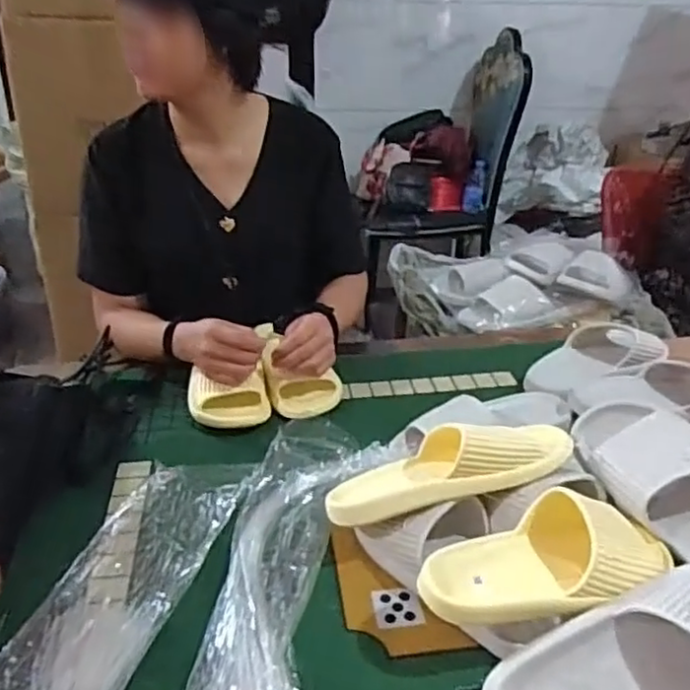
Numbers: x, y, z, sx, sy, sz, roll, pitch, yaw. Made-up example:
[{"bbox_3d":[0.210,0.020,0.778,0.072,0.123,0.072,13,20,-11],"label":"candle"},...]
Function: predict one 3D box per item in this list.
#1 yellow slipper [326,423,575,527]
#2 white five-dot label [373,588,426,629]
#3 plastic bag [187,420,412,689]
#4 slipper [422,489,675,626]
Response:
[{"bbox_3d":[0.102,0.116,0.693,0.260,0.063,0.100,-17,29,-1],"label":"yellow slipper"},{"bbox_3d":[0.050,0.245,0.634,0.044,0.004,0.045,-1,28,-5],"label":"white five-dot label"},{"bbox_3d":[-0.053,0.219,0.627,0.152,0.034,0.436,7,28,10],"label":"plastic bag"},{"bbox_3d":[0.179,0.176,0.592,0.228,0.069,0.112,-1,28,-4],"label":"slipper"}]

